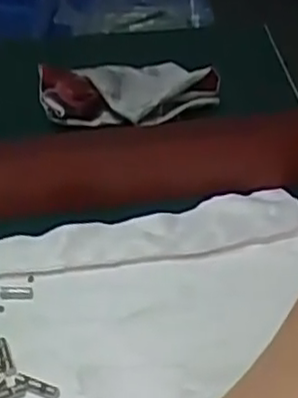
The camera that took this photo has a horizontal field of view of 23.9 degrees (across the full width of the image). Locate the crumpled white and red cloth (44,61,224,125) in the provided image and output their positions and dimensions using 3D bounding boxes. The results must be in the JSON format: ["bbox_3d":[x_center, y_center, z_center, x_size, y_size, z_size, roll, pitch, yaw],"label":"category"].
[{"bbox_3d":[-0.019,-0.085,0.520,0.121,0.033,0.089,-10,34,-12],"label":"crumpled white and red cloth"}]

